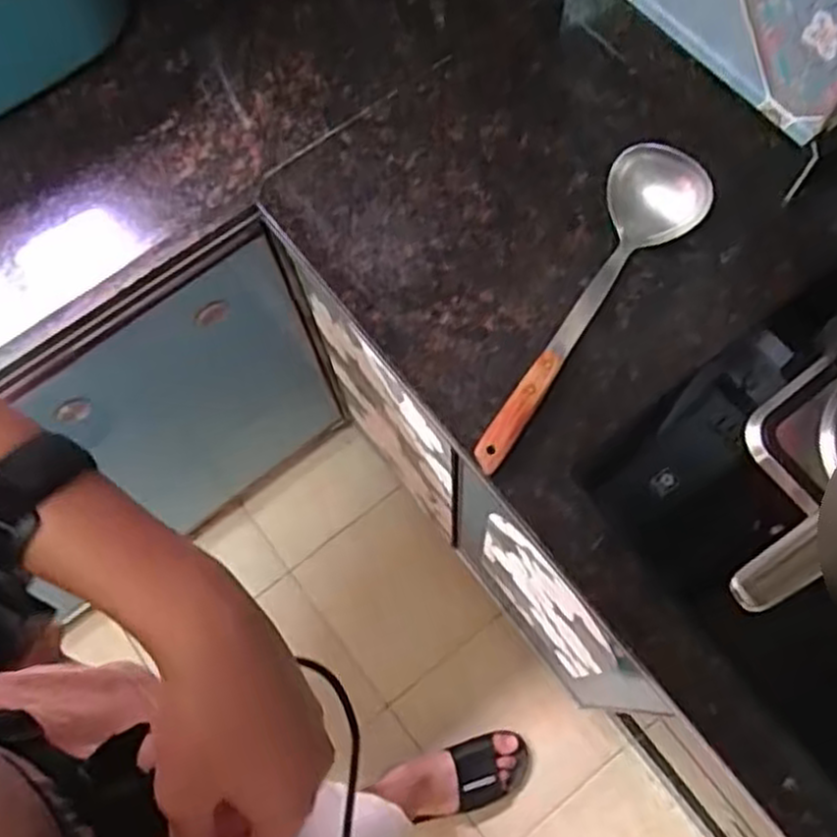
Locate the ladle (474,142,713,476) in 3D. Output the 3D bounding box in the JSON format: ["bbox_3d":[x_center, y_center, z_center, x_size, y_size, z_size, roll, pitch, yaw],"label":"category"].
[{"bbox_3d":[0.147,-0.097,0.682,0.085,0.061,0.328,30,75,12],"label":"ladle"}]

